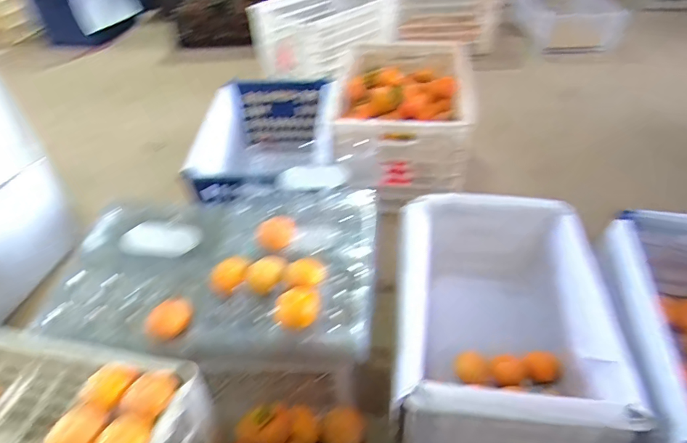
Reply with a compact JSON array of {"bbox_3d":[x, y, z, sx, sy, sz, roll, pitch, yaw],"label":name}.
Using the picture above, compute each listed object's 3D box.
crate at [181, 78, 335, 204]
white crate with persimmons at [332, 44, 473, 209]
[{"bbox_3d":[-0.190,-0.170,1.149,0.305,0.199,0.453,-2,42,3],"label":"crate"},{"bbox_3d":[0.175,-0.327,1.291,0.352,0.225,0.617,6,43,11],"label":"white crate with persimmons"}]

